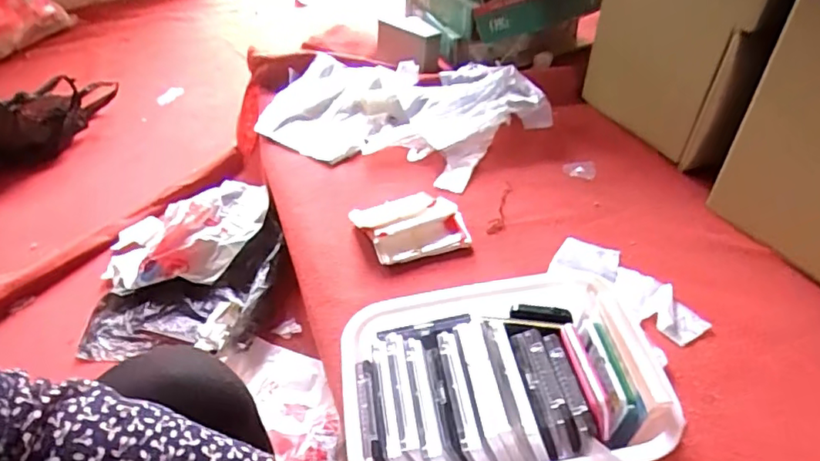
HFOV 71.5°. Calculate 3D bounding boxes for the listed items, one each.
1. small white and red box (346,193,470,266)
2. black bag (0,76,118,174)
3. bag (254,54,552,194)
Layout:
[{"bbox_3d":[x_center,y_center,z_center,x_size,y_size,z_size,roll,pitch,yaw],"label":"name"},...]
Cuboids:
[{"bbox_3d":[-0.002,-0.008,0.779,0.138,0.030,0.110,-13,42,-8],"label":"small white and red box"},{"bbox_3d":[-0.882,-0.242,1.309,0.141,0.162,0.415,29,54,31],"label":"black bag"},{"bbox_3d":[-0.017,-0.210,0.967,0.463,0.068,0.262,15,46,21],"label":"bag"}]

